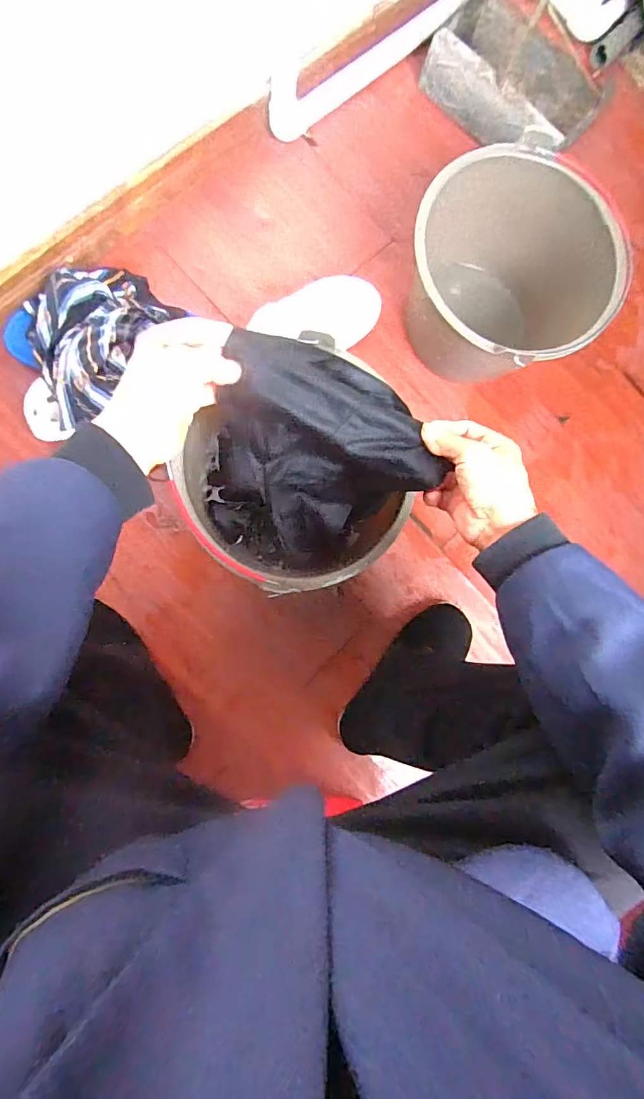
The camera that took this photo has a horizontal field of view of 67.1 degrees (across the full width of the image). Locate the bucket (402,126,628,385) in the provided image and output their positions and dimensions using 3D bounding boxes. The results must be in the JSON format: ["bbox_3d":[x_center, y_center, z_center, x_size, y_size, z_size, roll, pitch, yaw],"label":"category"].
[{"bbox_3d":[0.238,-0.364,0.677,0.237,0.192,0.259,0,88,-9],"label":"bucket"}]

